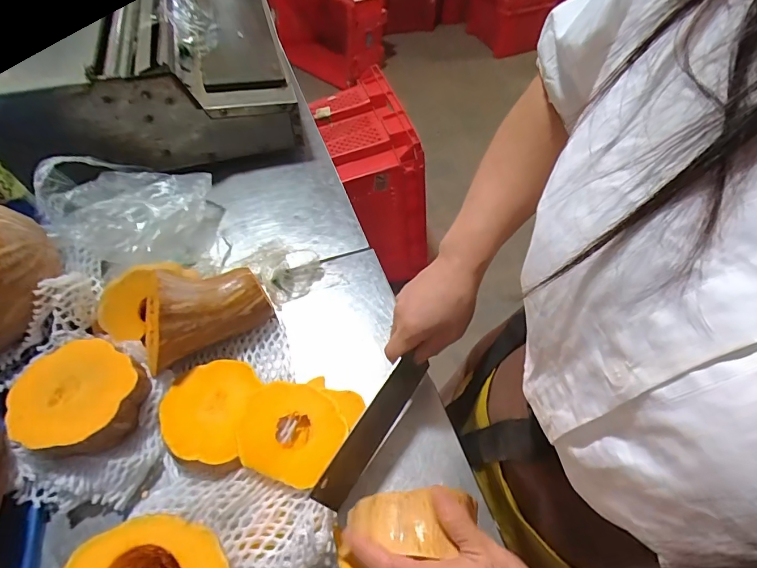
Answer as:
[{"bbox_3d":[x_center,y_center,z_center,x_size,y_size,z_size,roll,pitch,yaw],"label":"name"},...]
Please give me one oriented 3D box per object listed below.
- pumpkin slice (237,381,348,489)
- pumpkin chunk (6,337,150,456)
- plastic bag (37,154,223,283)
[{"bbox_3d":[-0.092,0.155,0.439,0.105,0.020,0.105,8,48,-9],"label":"pumpkin slice"},{"bbox_3d":[-0.308,0.116,0.427,0.124,0.052,0.109,30,61,18],"label":"pumpkin chunk"},{"bbox_3d":[-0.348,-0.104,0.586,0.203,0.101,0.190,11,57,7],"label":"plastic bag"}]

